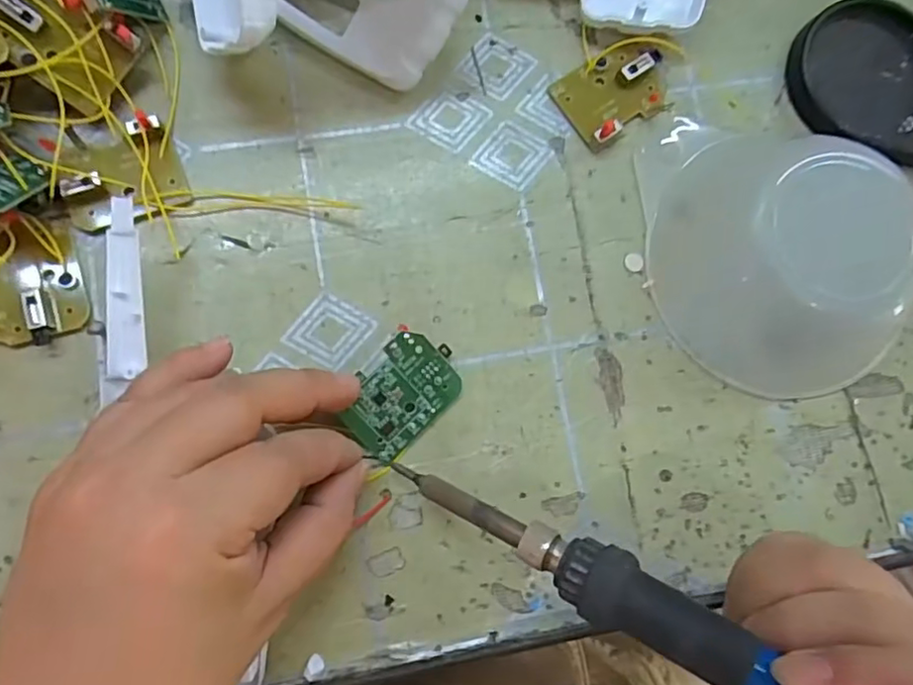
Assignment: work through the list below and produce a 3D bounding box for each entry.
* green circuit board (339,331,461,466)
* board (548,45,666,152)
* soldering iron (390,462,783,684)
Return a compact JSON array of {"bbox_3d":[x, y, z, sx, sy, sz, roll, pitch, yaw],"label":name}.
[{"bbox_3d":[-0.020,0.019,0.220,0.043,0.004,0.033,-43,107,-10],"label":"green circuit board"},{"bbox_3d":[0.066,-0.105,0.250,0.045,0.010,0.033,-33,86,-9],"label":"board"},{"bbox_3d":[0.064,0.078,0.158,0.203,0.018,0.019,23,79,28],"label":"soldering iron"}]

